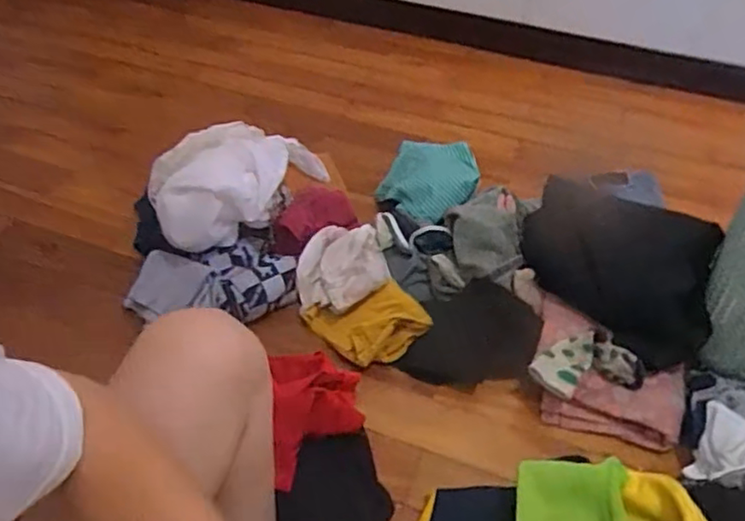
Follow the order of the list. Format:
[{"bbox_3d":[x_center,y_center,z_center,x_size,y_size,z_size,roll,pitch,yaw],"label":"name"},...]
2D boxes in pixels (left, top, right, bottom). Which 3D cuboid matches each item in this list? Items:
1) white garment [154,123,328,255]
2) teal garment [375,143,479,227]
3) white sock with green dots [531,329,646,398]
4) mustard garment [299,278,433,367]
[{"bbox_3d":[-0.228,-0.148,1.164,0.336,0.146,0.152,-20,48,-23],"label":"white garment"},{"bbox_3d":[0.114,-0.169,1.306,0.198,0.089,0.201,12,44,9],"label":"teal garment"},{"bbox_3d":[0.325,0.157,0.974,0.168,0.071,0.086,-7,44,-10],"label":"white sock with green dots"},{"bbox_3d":[-0.009,0.112,1.059,0.208,0.073,0.127,-1,44,-5],"label":"mustard garment"}]

